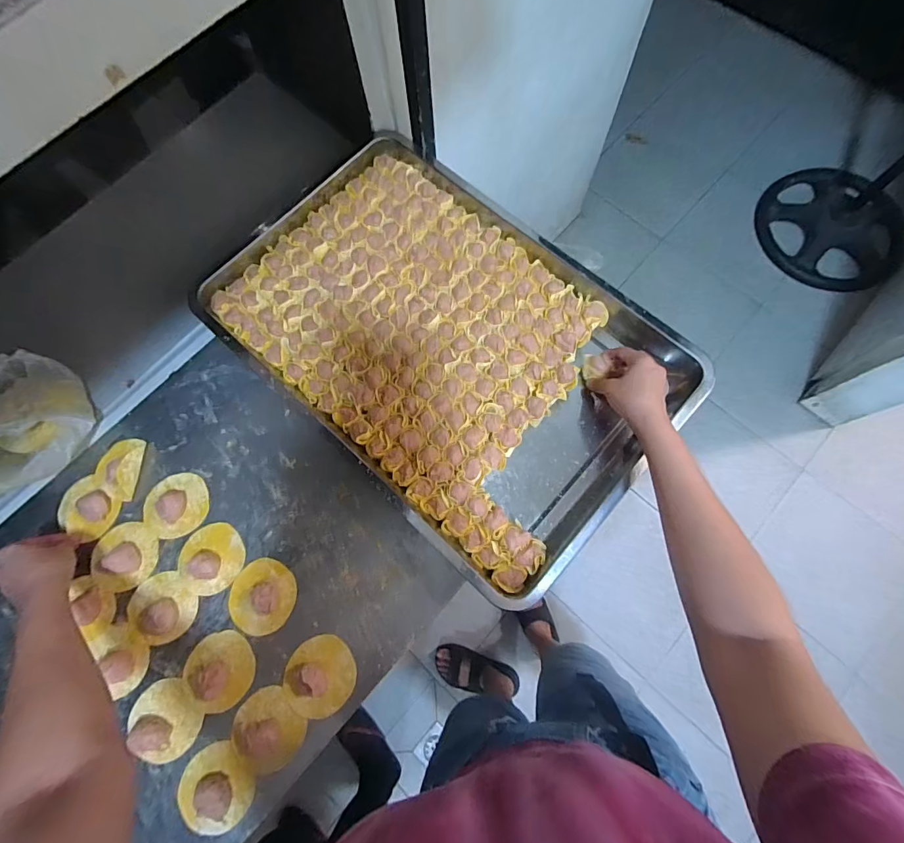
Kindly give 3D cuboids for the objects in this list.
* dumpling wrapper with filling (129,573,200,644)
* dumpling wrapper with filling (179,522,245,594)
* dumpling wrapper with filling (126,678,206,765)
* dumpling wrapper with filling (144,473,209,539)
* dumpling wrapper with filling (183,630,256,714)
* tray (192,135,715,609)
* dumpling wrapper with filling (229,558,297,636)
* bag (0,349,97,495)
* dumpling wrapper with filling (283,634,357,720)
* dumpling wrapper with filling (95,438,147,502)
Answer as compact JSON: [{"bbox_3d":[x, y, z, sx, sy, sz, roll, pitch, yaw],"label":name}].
[{"bbox_3d":[-0.350,0.223,0.519,0.078,0.011,0.071,0,75,2],"label":"dumpling wrapper with filling"},{"bbox_3d":[-0.292,0.163,0.519,0.076,0.021,0.077,0,75,2],"label":"dumpling wrapper with filling"},{"bbox_3d":[-0.322,0.333,0.481,0.066,0.033,0.079,-41,77,-9],"label":"dumpling wrapper with filling"},{"bbox_3d":[-0.347,0.104,0.541,0.077,0.014,0.076,0,75,2],"label":"dumpling wrapper with filling"},{"bbox_3d":[-0.267,0.285,0.494,0.075,0.022,0.079,0,75,2],"label":"dumpling wrapper with filling"},{"bbox_3d":[-0.009,-0.108,0.575,0.583,0.052,0.386,41,80,11],"label":"tray"},{"bbox_3d":[-0.229,0.208,0.516,0.078,0.025,0.082,12,76,5],"label":"dumpling wrapper with filling"},{"bbox_3d":[-0.529,0.002,0.529,0.127,0.099,0.138,-36,77,-7],"label":"bag"},{"bbox_3d":[-0.150,0.287,0.486,0.078,0.027,0.082,0,75,2],"label":"dumpling wrapper with filling"},{"bbox_3d":[-0.427,0.059,0.551,0.057,0.027,0.077,1,75,2],"label":"dumpling wrapper with filling"}]

